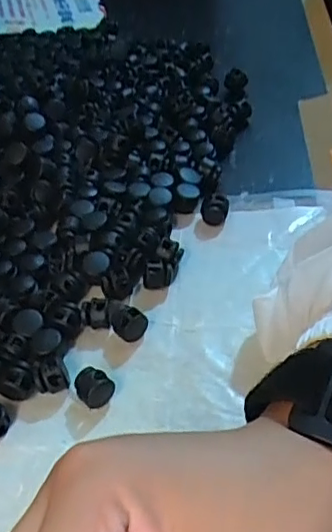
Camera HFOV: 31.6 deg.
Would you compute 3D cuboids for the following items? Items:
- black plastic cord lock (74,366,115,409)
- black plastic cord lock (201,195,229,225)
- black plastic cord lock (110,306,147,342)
[{"bbox_3d":[-0.035,0.058,0.281,0.016,0.015,0.017,-4,45,4],"label":"black plastic cord lock"},{"bbox_3d":[0.031,-0.035,0.363,0.016,0.016,0.016,4,46,12],"label":"black plastic cord lock"},{"bbox_3d":[-0.020,0.031,0.305,0.017,0.016,0.013,22,52,26],"label":"black plastic cord lock"}]

